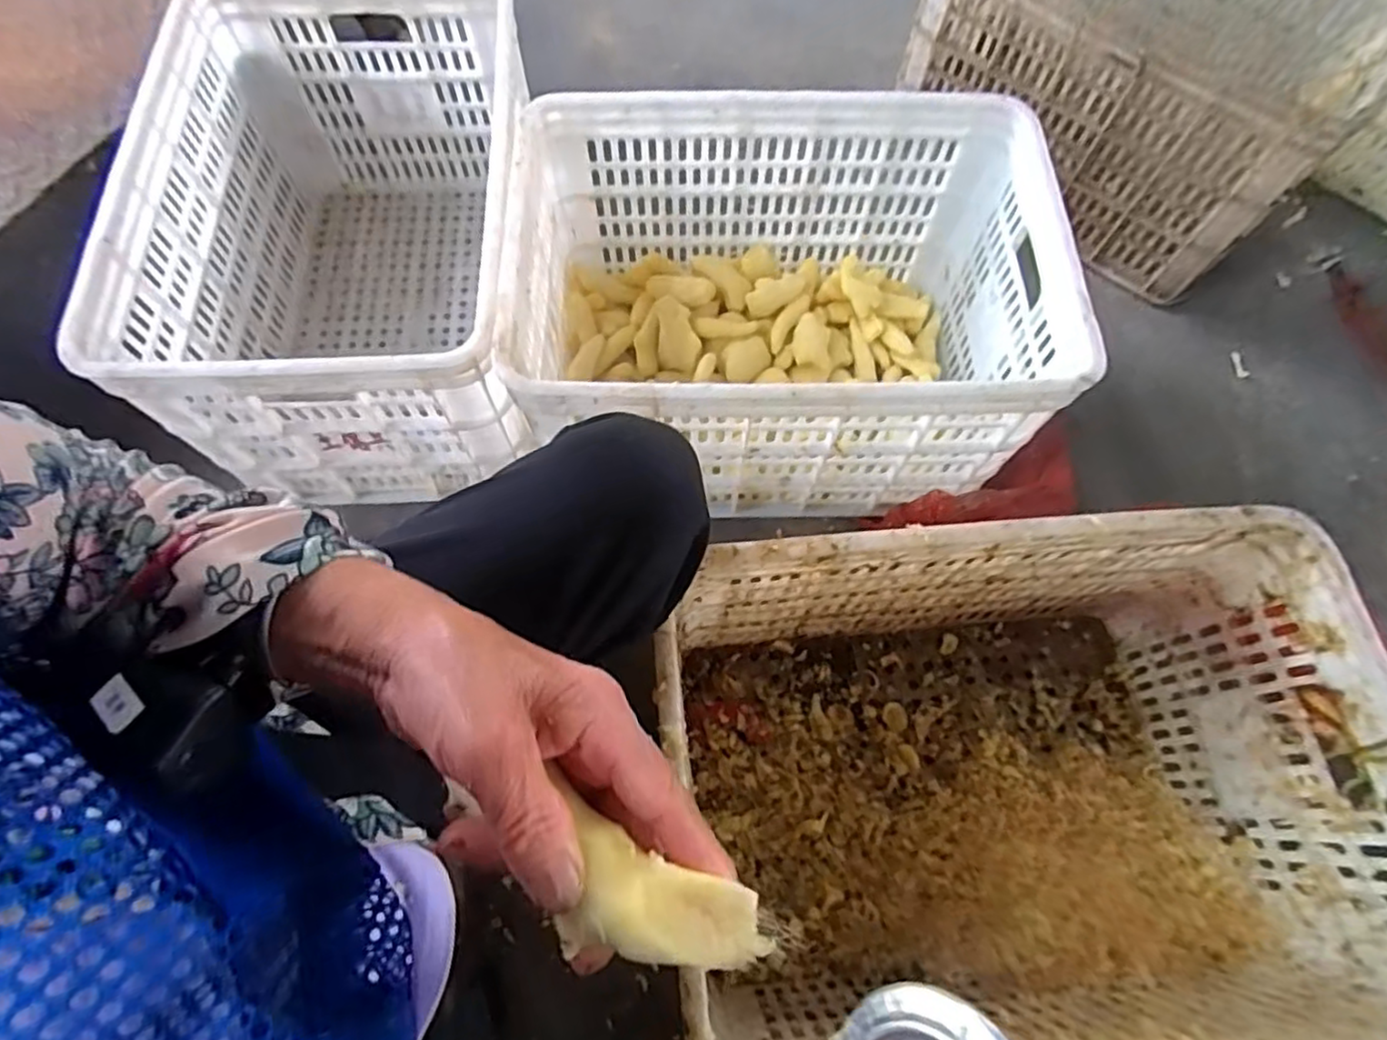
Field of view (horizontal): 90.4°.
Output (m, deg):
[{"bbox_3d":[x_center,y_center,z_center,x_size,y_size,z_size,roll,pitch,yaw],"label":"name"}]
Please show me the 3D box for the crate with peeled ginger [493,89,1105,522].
[{"bbox_3d":[0.087,-0.219,0.764,0.506,0.283,0.358,0,69,-1],"label":"crate with peeled ginger"}]

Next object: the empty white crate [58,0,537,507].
[{"bbox_3d":[-0.362,-0.315,0.795,0.361,0.291,0.520,-2,69,-2],"label":"empty white crate"}]

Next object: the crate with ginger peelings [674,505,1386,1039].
[{"bbox_3d":[0.243,0.217,0.582,0.503,0.279,0.363,-5,69,-3],"label":"crate with ginger peelings"}]

